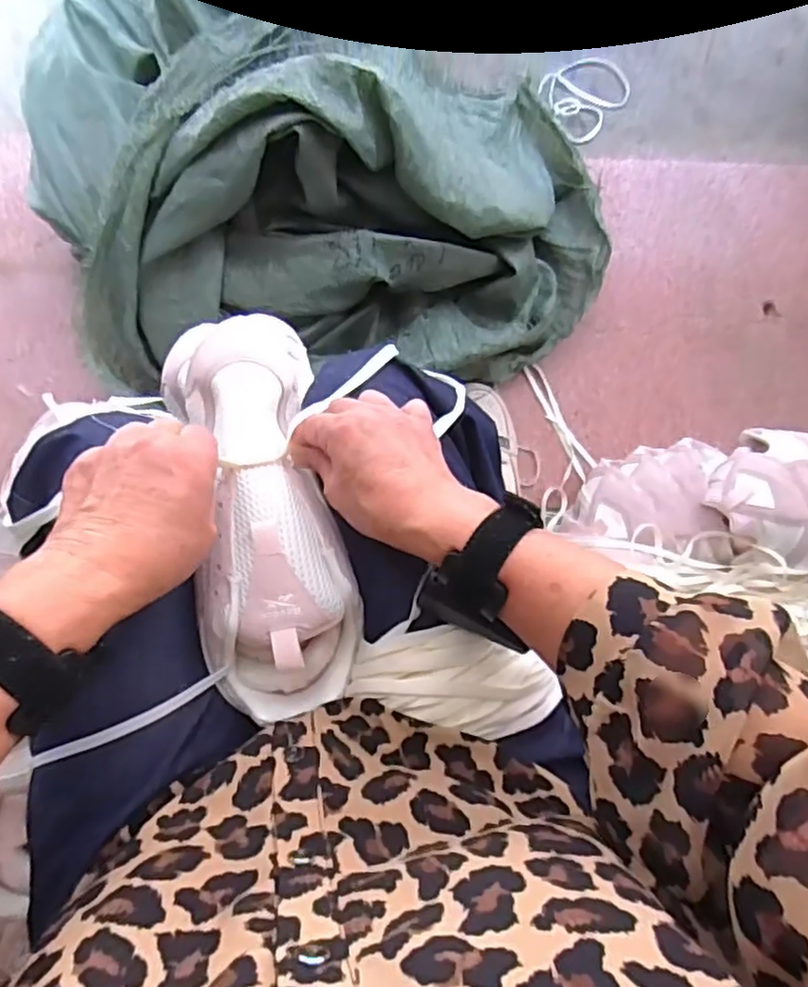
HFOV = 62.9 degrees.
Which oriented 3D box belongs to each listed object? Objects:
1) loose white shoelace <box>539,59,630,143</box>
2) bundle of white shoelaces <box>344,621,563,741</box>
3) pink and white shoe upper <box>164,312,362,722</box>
[{"bbox_3d":[0.264,-0.588,0.969,0.108,0.014,0.146,43,78,-4],"label":"loose white shoelace"},{"bbox_3d":[0.030,0.112,0.401,0.116,0.036,0.061,15,82,-4],"label":"bundle of white shoelaces"},{"bbox_3d":[-0.091,0.008,0.419,0.097,0.063,0.255,-10,80,-7],"label":"pink and white shoe upper"}]

